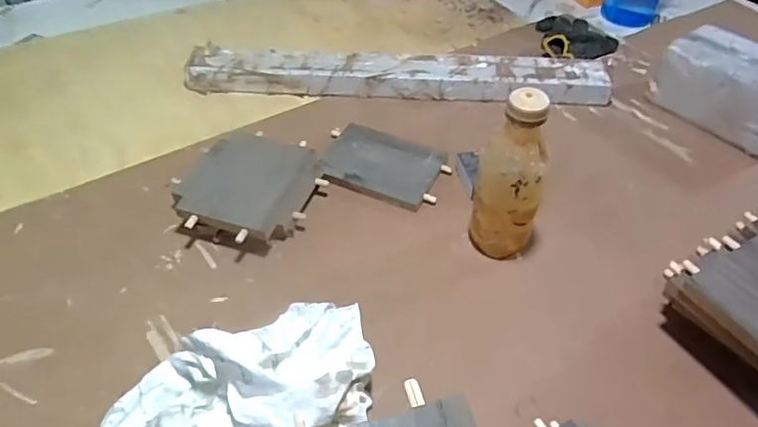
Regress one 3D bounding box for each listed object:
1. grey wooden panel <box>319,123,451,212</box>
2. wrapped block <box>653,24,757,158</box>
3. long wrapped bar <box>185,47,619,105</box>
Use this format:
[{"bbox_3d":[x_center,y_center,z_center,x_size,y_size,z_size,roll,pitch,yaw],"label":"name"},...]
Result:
[{"bbox_3d":[0.005,-0.064,0.751,0.162,0.018,0.114,19,53,8],"label":"grey wooden panel"},{"bbox_3d":[0.533,-0.182,0.842,0.106,0.105,0.205,-28,53,-25],"label":"wrapped block"},{"bbox_3d":[0.030,-0.217,0.896,0.661,0.046,0.083,3,46,2],"label":"long wrapped bar"}]

